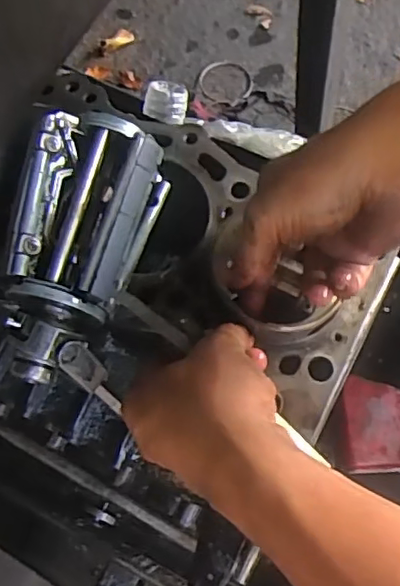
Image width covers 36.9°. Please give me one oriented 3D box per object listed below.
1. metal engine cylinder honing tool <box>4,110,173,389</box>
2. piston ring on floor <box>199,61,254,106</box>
[{"bbox_3d":[-0.069,-0.029,0.369,0.077,0.057,0.161,5,69,3],"label":"metal engine cylinder honing tool"},{"bbox_3d":[0.047,-0.394,1.120,0.101,0.007,0.117,14,63,5],"label":"piston ring on floor"}]

